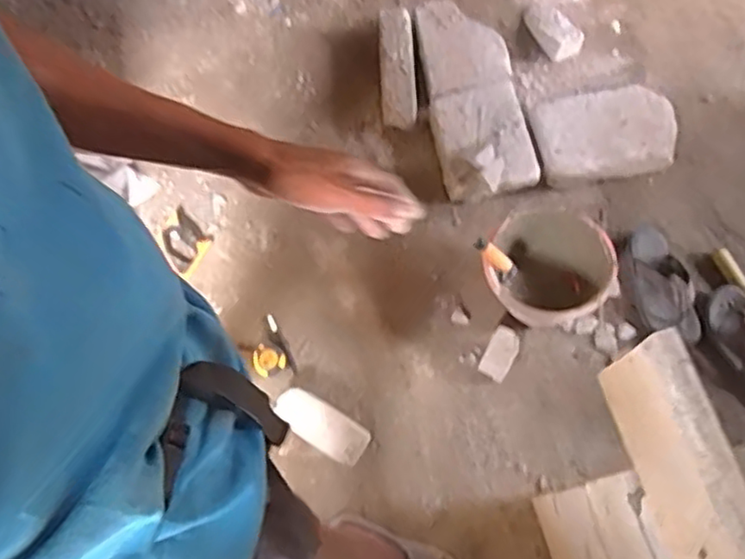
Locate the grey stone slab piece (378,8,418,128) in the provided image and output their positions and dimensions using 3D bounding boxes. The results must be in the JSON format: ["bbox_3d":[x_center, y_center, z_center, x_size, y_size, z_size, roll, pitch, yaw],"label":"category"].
[{"bbox_3d":[0.059,-0.517,1.608,0.080,0.096,0.311,-4,69,1],"label":"grey stone slab piece"}]

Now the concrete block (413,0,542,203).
[{"bbox_3d":[0.235,-0.439,1.572,0.211,0.100,0.533,-6,69,0],"label":"concrete block"}]

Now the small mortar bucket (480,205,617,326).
[{"bbox_3d":[0.344,-0.006,1.335,0.233,0.187,0.211,31,73,13],"label":"small mortar bucket"}]

